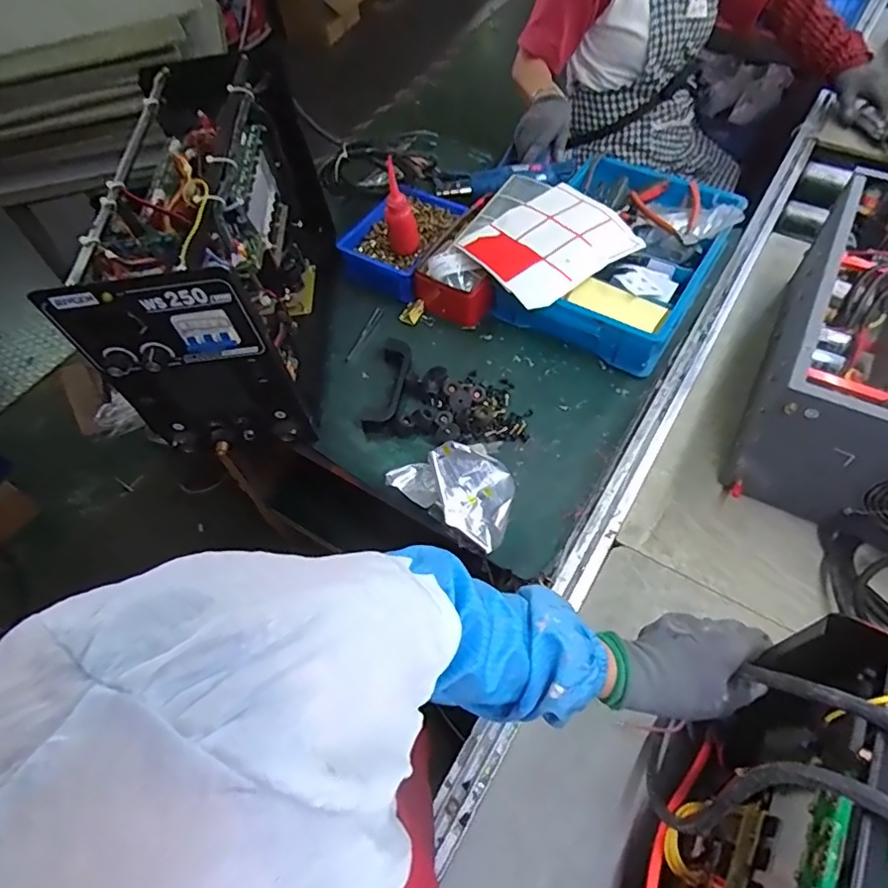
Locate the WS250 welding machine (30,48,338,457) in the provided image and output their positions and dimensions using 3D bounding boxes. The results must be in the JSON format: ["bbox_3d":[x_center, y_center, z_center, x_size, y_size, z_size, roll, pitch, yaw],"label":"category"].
[{"bbox_3d":[-0.292,-0.265,0.792,0.209,0.317,0.493,-2,57,2],"label":"WS250 welding machine"}]

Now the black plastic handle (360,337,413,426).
[{"bbox_3d":[-0.078,-0.090,0.832,0.048,0.025,0.154,10,58,9],"label":"black plastic handle"}]

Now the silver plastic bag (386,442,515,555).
[{"bbox_3d":[0.018,0.055,0.711,0.163,0.068,0.094,34,65,22],"label":"silver plastic bag"}]

